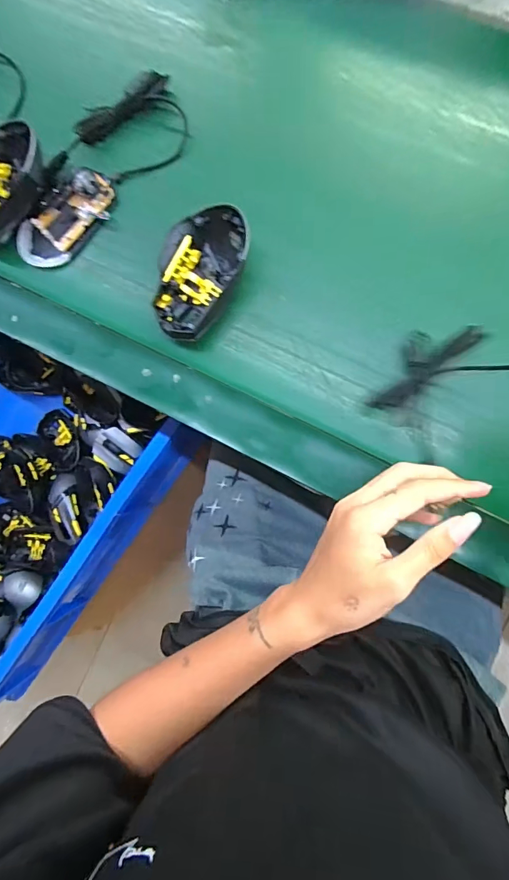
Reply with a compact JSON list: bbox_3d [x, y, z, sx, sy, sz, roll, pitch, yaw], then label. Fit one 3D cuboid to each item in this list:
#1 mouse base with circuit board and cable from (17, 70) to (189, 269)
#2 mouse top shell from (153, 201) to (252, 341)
[{"bbox_3d":[-0.160,-0.267,0.421,0.215,0.021,0.089,-38,81,4],"label":"mouse base with circuit board and cable"},{"bbox_3d":[-0.052,-0.153,0.394,0.076,0.044,0.116,32,91,10],"label":"mouse top shell"}]

